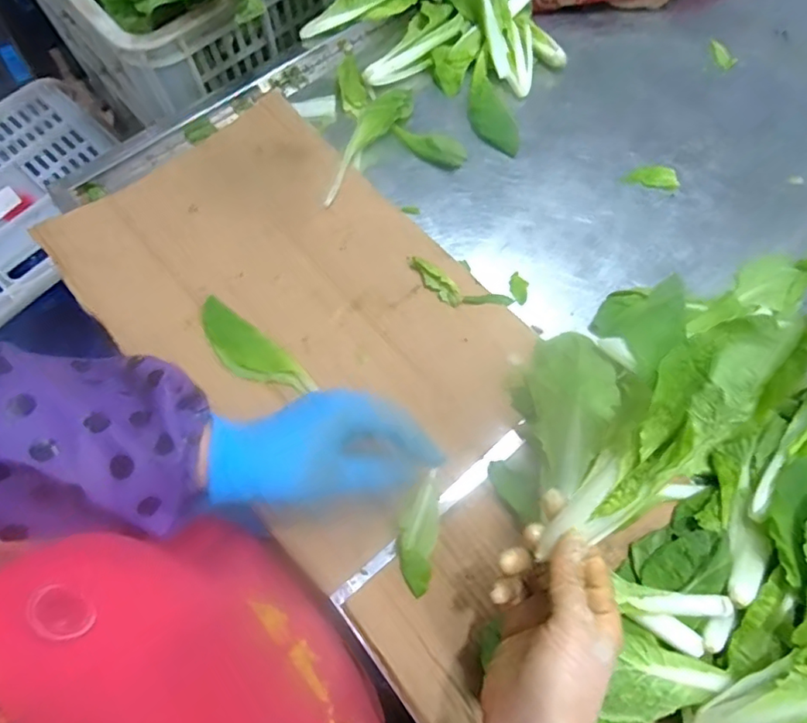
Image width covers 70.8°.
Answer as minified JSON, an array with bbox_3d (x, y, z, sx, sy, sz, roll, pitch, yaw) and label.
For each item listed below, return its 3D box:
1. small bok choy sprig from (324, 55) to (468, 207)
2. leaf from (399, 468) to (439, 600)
[{"bbox_3d":[-0.004,-0.234,0.580,0.132,0.029,0.161,2,70,1],"label":"small bok choy sprig"},{"bbox_3d":[0.012,0.132,0.445,0.028,0.010,0.092,9,70,3],"label":"leaf"}]

